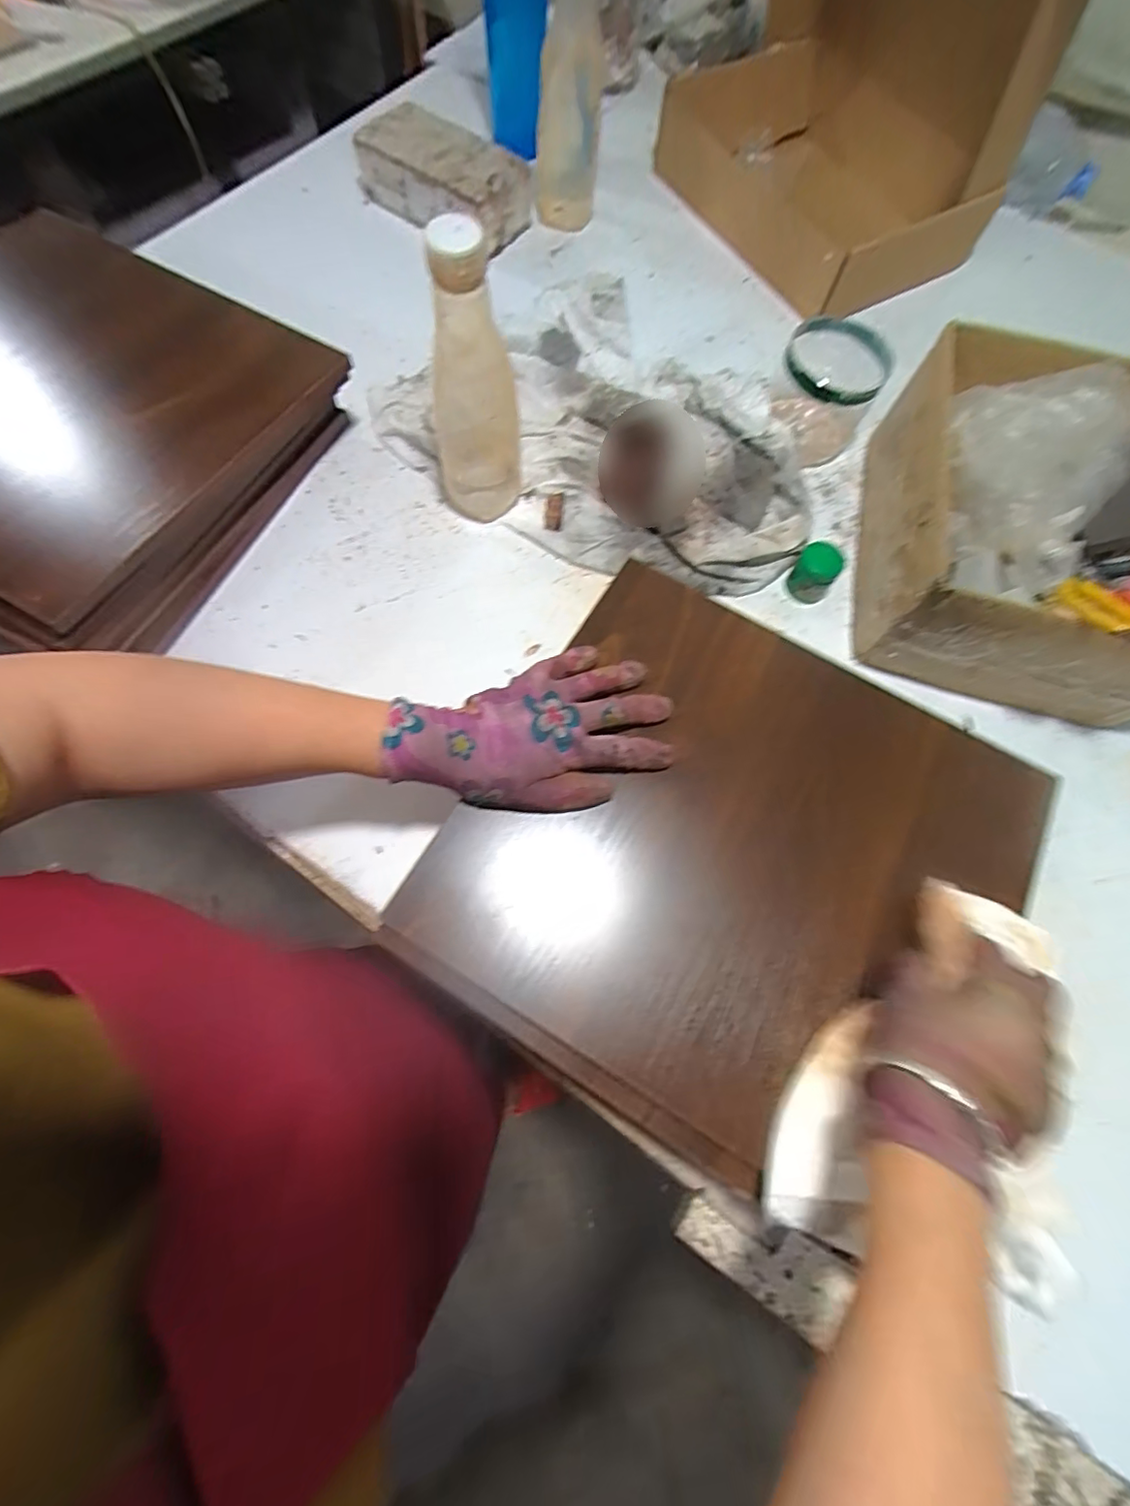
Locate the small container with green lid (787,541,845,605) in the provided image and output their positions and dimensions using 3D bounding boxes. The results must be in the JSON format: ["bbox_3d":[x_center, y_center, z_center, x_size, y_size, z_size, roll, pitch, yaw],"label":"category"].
[{"bbox_3d":[0.240,-0.171,0.541,0.040,0.046,0.037,1,71,-2],"label":"small container with green lid"}]

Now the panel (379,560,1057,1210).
[{"bbox_3d":[0.119,0.069,0.390,0.345,0.018,0.358,32,72,8],"label":"panel"}]

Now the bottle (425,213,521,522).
[{"bbox_3d":[-0.079,-0.306,0.473,0.075,0.225,0.068,-4,71,-4],"label":"bottle"}]

